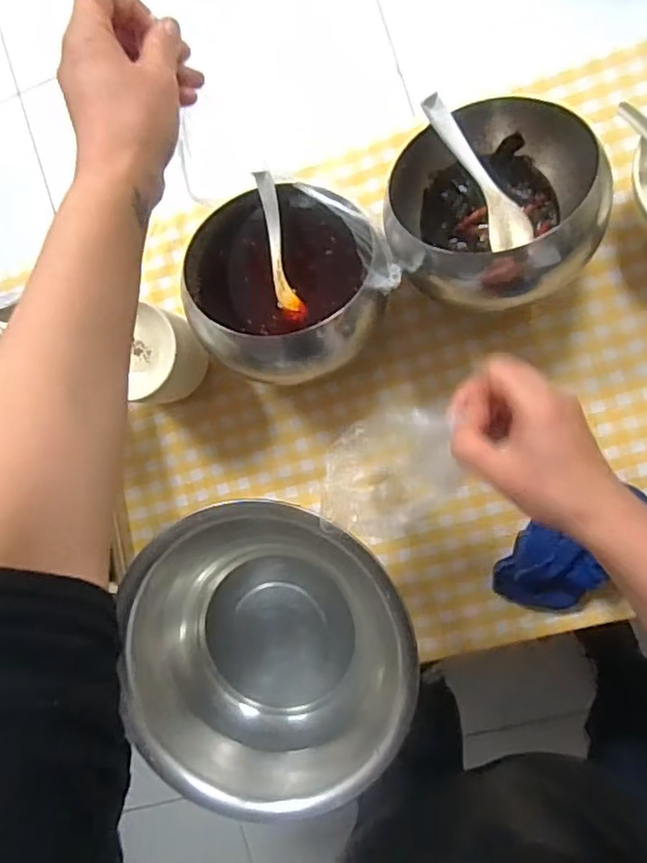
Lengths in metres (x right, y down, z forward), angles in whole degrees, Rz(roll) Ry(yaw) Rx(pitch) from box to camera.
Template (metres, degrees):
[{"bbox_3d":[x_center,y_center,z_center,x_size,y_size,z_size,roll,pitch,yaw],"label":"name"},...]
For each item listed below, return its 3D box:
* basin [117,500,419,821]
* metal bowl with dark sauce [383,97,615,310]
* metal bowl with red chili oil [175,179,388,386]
[{"bbox_3d":[-0.046,0.194,0.604,0.251,0.104,0.246,0,91,10],"label":"basin"},{"bbox_3d":[0.135,-0.184,0.559,0.160,0.109,0.172,-31,86,9],"label":"metal bowl with dark sauce"},{"bbox_3d":[-0.036,-0.131,0.587,0.175,0.118,0.163,0,91,10],"label":"metal bowl with red chili oil"}]

